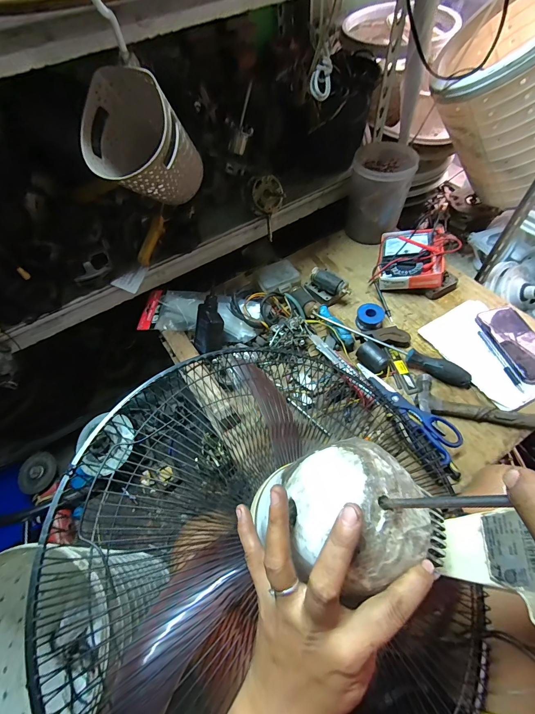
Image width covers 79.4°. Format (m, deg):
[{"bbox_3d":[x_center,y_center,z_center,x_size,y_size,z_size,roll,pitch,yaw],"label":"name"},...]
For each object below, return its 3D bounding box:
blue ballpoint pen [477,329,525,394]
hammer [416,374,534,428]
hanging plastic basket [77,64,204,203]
[{"bbox_3d":[0.432,0.007,0.600,0.011,0.013,0.136,-11,58,-3],"label":"blue ballpoint pen"},{"bbox_3d":[0.369,0.079,0.560,0.205,0.022,0.071,6,58,9],"label":"hammer"},{"bbox_3d":[-0.171,-0.289,0.450,0.123,0.141,0.126,28,100,4],"label":"hanging plastic basket"}]

